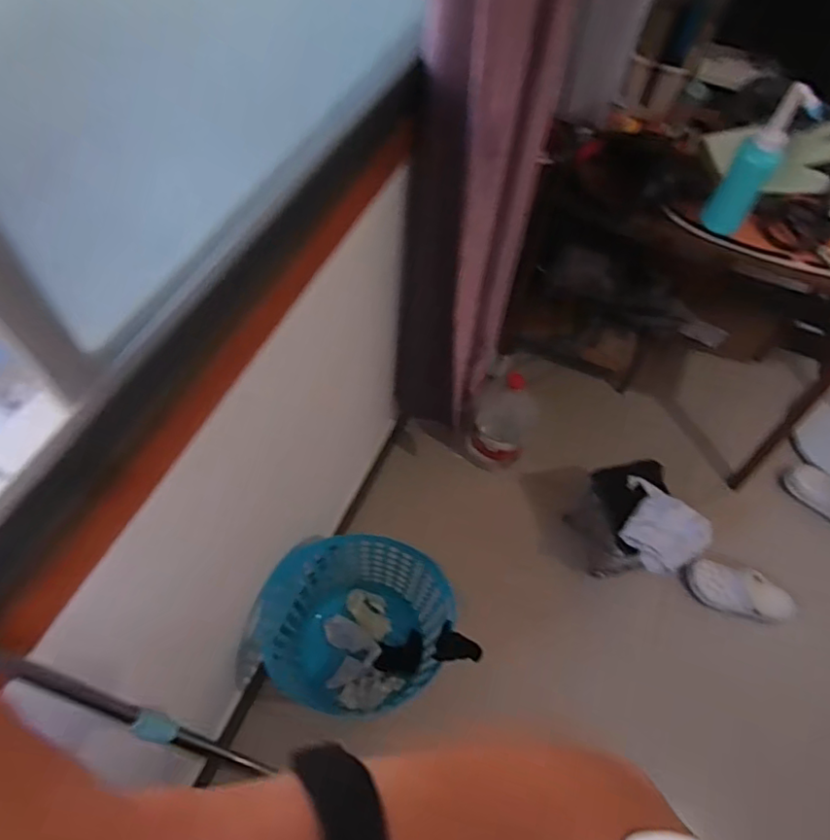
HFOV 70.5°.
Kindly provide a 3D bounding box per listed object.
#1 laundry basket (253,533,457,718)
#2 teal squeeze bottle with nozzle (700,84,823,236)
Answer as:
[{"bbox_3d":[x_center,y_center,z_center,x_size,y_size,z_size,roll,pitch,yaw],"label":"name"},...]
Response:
[{"bbox_3d":[-0.122,0.464,1.307,0.344,0.306,0.322,1,57,-2],"label":"laundry basket"},{"bbox_3d":[0.578,-0.429,1.001,0.082,0.255,0.055,34,61,18],"label":"teal squeeze bottle with nozzle"}]

